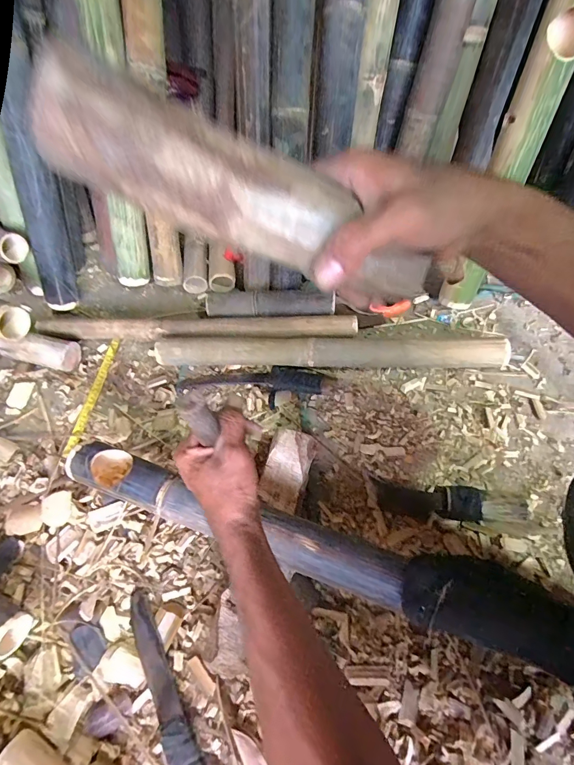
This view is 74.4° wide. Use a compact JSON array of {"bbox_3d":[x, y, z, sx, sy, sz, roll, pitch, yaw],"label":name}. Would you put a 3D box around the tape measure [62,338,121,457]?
[{"bbox_3d":[-0.380,0.021,0.742,0.023,0.011,0.255,4,59,5],"label":"tape measure"}]

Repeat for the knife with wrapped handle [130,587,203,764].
[{"bbox_3d":[-0.153,0.408,0.481,0.034,0.016,0.282,-29,61,-14],"label":"knife with wrapped handle"}]

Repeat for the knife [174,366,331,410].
[{"bbox_3d":[-0.063,0.003,0.713,0.300,0.039,0.077,0,59,3],"label":"knife"}]

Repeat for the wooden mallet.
[{"bbox_3d":[-0.026,-0.113,0.243,0.244,0.060,0.050,20,59,-12],"label":"wooden mallet"}]

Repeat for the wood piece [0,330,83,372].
[{"bbox_3d":[-0.492,-0.064,0.758,0.149,0.067,0.061,11,60,10],"label":"wood piece"}]

